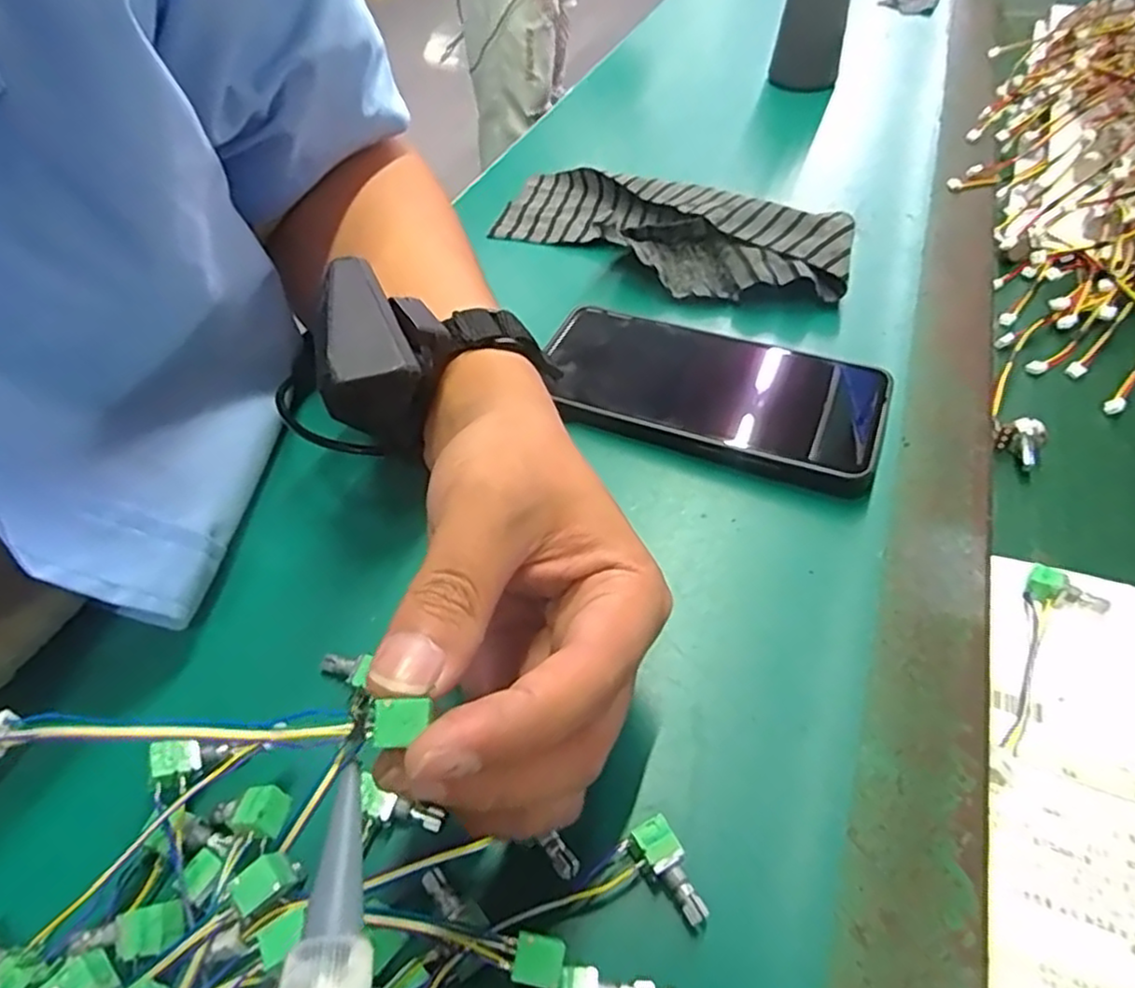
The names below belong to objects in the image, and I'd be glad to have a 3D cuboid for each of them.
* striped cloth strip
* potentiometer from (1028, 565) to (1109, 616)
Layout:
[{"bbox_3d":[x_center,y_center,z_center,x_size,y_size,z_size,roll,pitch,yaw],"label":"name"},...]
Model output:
[{"bbox_3d":[0.057,-0.166,0.424,0.228,0.032,0.086,27,56,23],"label":"striped cloth strip"},{"bbox_3d":[0.198,0.040,0.273,0.029,0.010,0.013,23,54,20],"label":"potentiometer"}]

